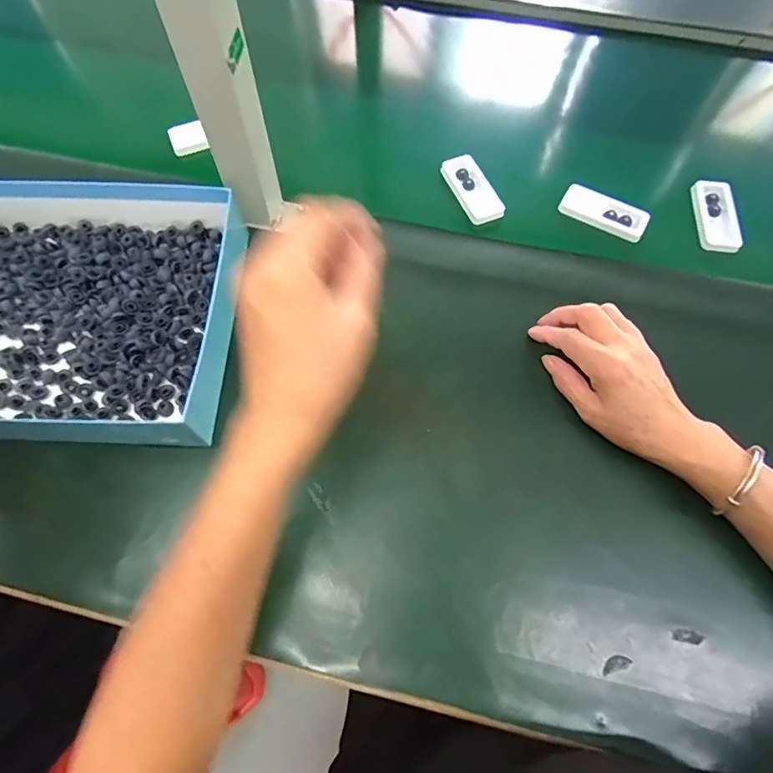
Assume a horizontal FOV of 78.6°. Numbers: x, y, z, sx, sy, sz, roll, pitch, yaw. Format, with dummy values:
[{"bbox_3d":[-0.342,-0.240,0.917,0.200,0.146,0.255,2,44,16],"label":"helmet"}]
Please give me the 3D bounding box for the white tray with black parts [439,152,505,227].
[{"bbox_3d":[0.091,-0.213,0.507,0.037,0.012,0.089,-20,68,-11],"label":"white tray with black parts"}]

